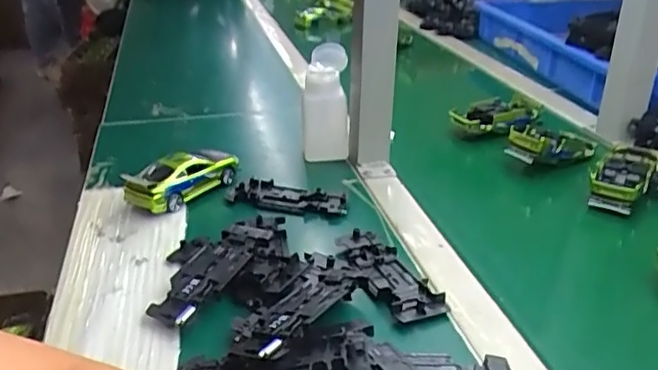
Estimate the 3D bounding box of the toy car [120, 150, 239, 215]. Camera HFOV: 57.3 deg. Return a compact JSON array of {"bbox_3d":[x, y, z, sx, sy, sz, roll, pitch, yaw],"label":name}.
[{"bbox_3d":[-0.153,-0.011,0.638,0.052,0.042,0.123,19,32,32],"label":"toy car"}]

